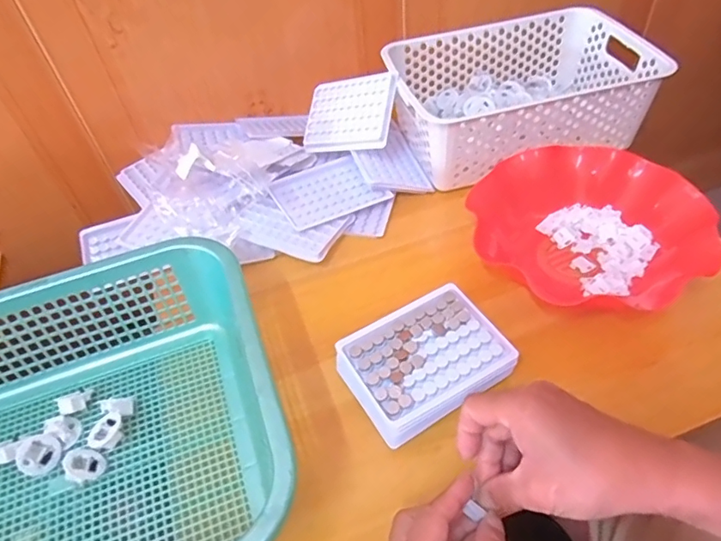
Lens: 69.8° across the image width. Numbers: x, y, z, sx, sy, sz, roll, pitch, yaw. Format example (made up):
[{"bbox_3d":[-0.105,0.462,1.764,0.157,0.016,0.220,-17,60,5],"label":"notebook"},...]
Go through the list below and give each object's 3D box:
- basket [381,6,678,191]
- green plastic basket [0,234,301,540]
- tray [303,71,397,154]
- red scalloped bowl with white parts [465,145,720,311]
[{"bbox_3d":[0.198,-0.227,0.671,0.304,0.104,0.201,-15,49,-7],"label":"basket"},{"bbox_3d":[-0.251,0.150,0.401,0.380,0.105,0.294,-20,50,-11],"label":"green plastic basket"},{"bbox_3d":[-0.015,-0.197,0.650,0.127,0.010,0.092,4,82,35],"label":"tray"},{"bbox_3d":[0.235,-0.046,0.540,0.226,0.064,0.192,17,53,20],"label":"red scalloped bowl with white parts"}]

